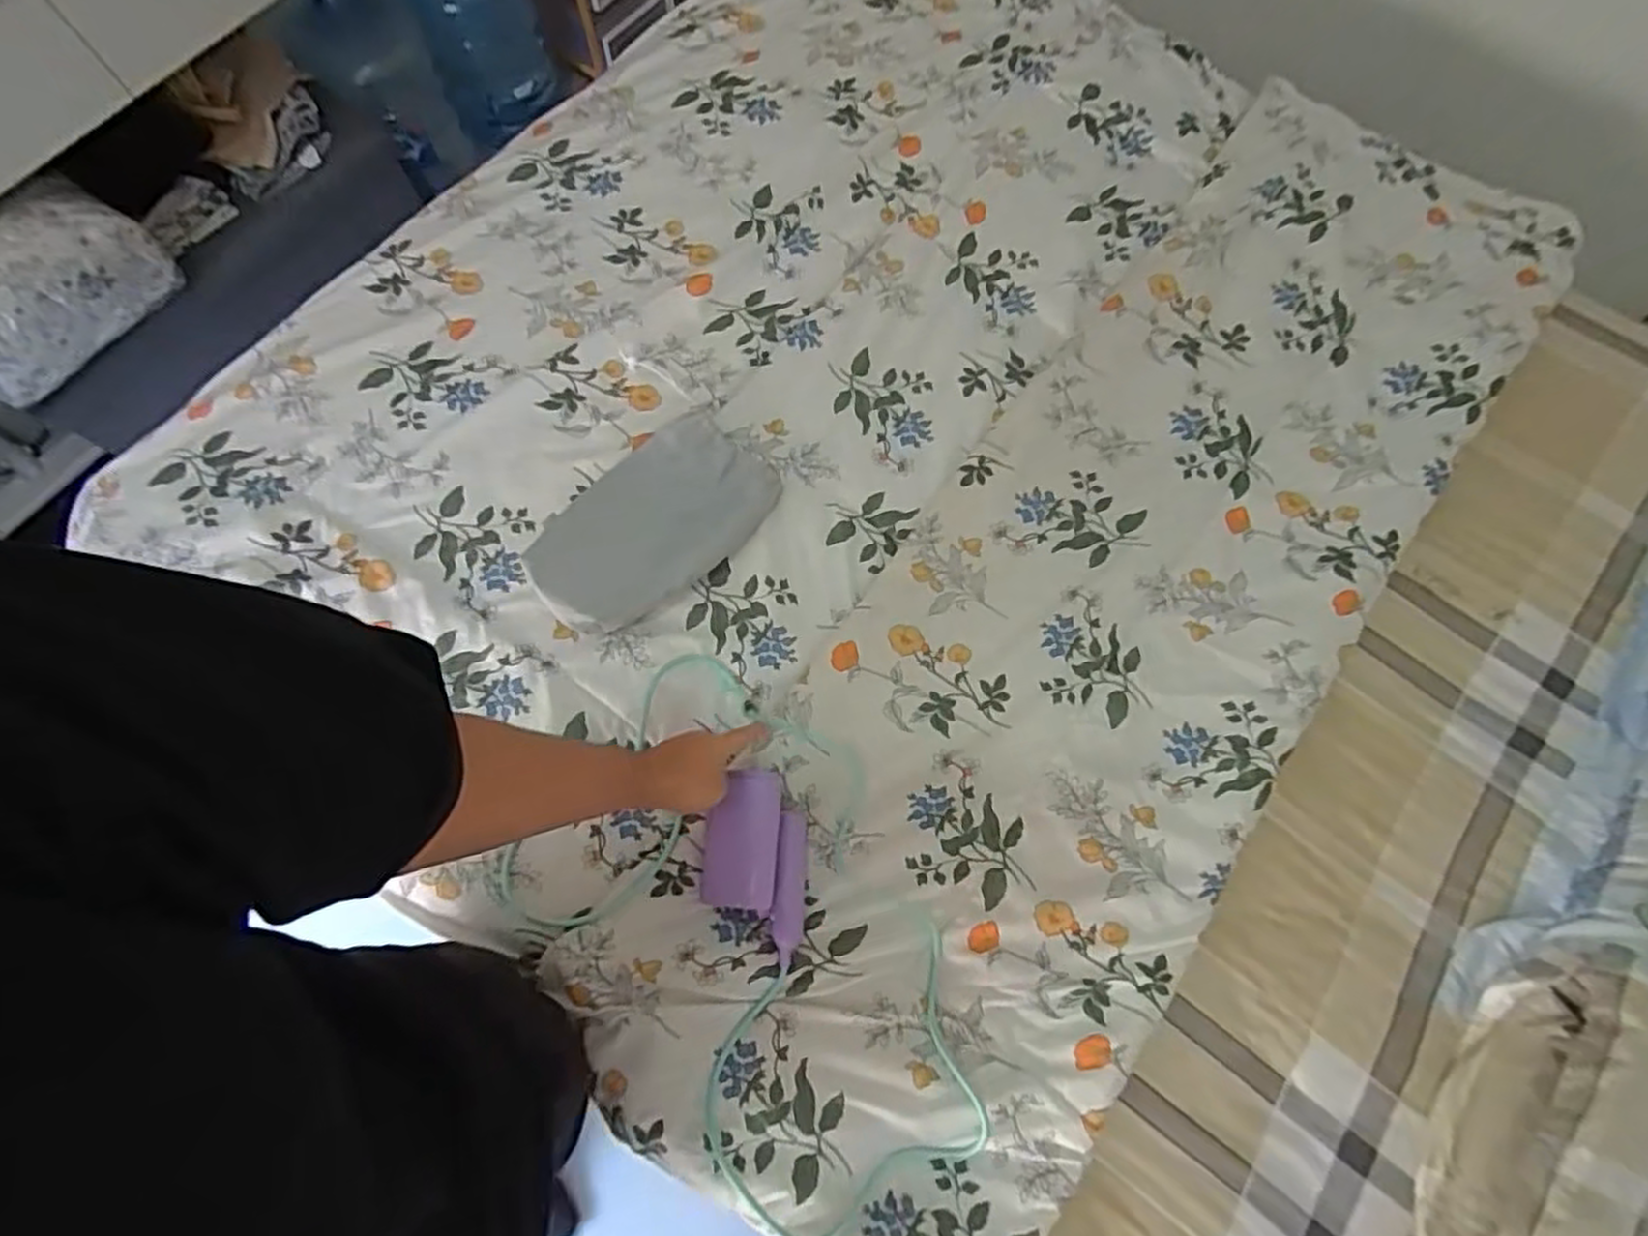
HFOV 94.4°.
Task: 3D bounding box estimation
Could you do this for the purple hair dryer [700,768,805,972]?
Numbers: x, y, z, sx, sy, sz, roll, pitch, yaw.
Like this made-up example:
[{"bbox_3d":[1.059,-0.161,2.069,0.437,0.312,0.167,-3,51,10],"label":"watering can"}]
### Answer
[{"bbox_3d":[-0.073,0.251,0.788,0.103,0.048,0.186,2,73,-1],"label":"purple hair dryer"}]

